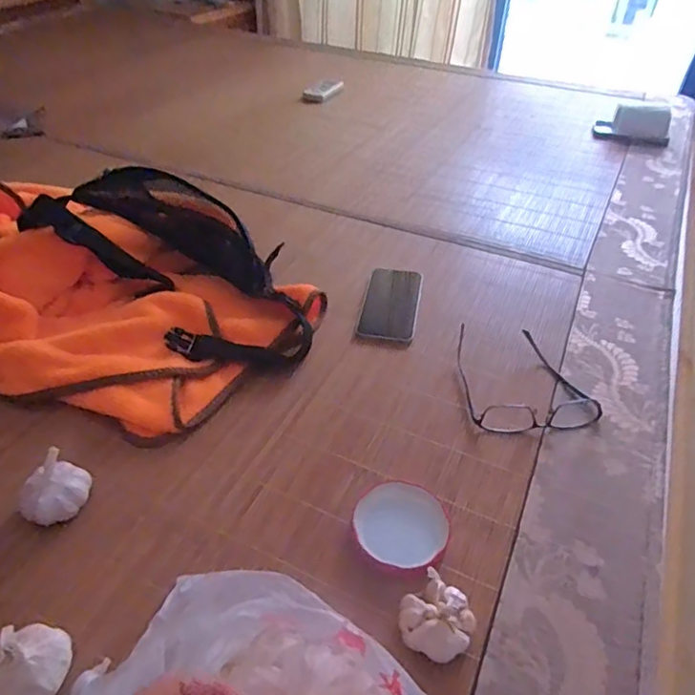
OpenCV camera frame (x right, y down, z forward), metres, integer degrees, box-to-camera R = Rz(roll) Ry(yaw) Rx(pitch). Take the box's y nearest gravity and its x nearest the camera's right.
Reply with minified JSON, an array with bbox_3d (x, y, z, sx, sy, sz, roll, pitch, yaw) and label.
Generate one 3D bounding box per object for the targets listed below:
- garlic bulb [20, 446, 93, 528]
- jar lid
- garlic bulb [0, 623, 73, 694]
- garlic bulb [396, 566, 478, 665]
[{"bbox_3d":[-0.253,0.125,0.473,0.046,0.042,0.057,29,49,26],"label":"garlic bulb"},{"bbox_3d":[0.046,0.152,0.464,0.079,0.014,0.086,0,40,0],"label":"jar lid"},{"bbox_3d":[-0.217,0.220,0.367,0.050,0.050,0.062,18,45,17],"label":"garlic bulb"},{"bbox_3d":[0.066,0.200,0.399,0.052,0.034,0.055,31,50,28],"label":"garlic bulb"}]

